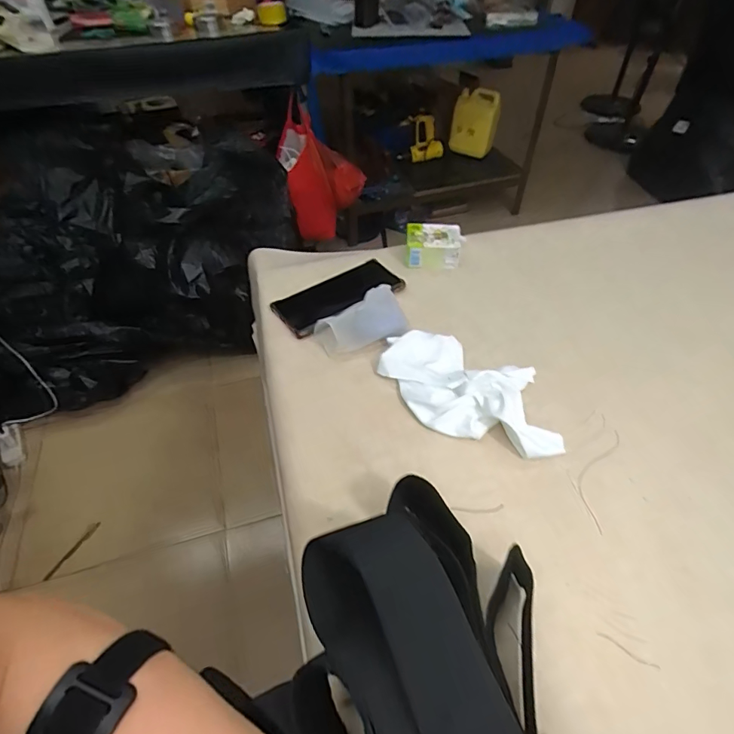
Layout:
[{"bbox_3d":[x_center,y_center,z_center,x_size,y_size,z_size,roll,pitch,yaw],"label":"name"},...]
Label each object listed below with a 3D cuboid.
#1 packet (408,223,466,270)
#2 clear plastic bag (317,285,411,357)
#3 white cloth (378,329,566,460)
[{"bbox_3d":[0.095,-0.170,0.641,0.079,0.046,0.056,-1,48,1],"label":"packet"},{"bbox_3d":[-0.007,-0.057,0.533,0.104,0.046,0.053,-17,50,-13],"label":"clear plastic bag"},{"bbox_3d":[0.105,0.019,0.470,0.192,0.032,0.113,17,51,16],"label":"white cloth"}]

